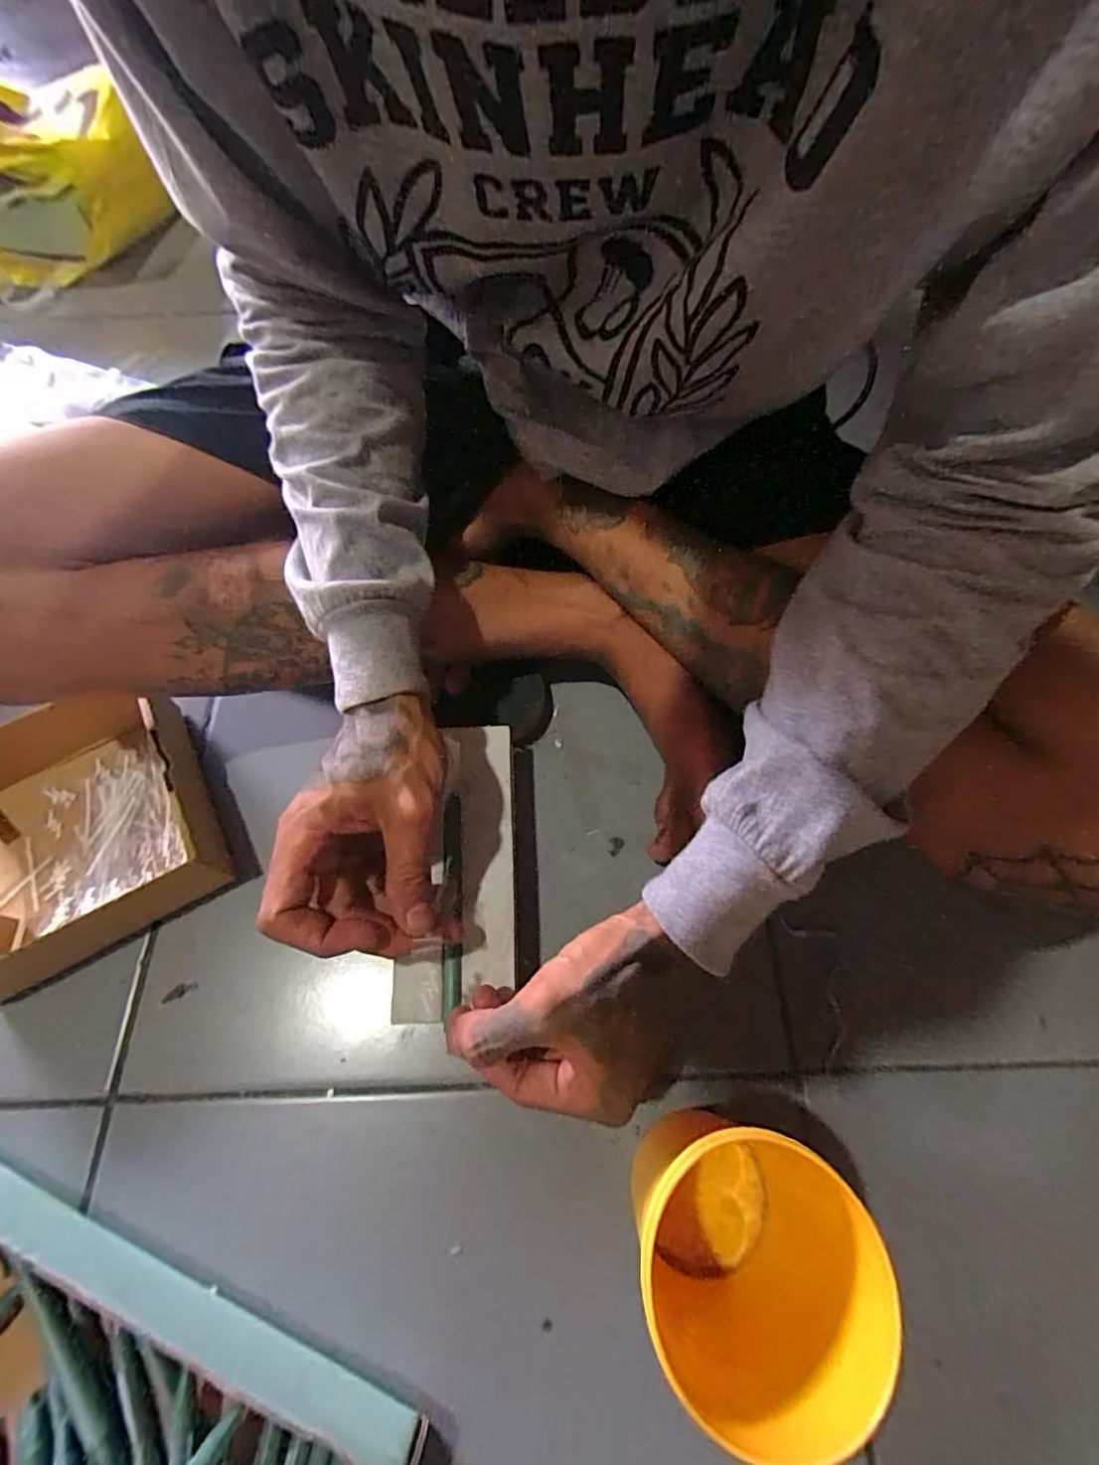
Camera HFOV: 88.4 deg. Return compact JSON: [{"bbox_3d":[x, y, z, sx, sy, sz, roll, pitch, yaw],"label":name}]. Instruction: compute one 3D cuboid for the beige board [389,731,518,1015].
[{"bbox_3d":[-0.055,0.080,0.355,0.066,0.012,0.179,-1,64,1],"label":"beige board"}]

